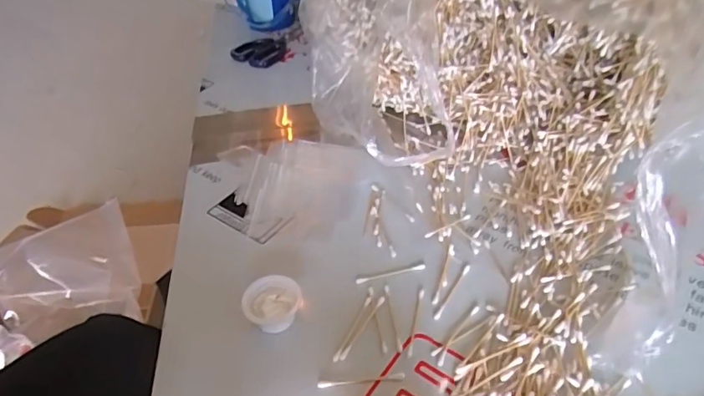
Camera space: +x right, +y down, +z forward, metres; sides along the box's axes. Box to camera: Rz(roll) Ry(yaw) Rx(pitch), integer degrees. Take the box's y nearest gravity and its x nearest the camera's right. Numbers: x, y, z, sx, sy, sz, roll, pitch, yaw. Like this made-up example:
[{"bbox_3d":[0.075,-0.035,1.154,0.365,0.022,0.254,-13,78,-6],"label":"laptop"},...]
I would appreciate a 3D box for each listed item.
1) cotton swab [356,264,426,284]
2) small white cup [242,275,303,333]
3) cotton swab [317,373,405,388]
[{"bbox_3d":[0.039,0.076,0.504,0.072,0.004,0.008,-11,43,-6],"label":"cotton swab"},{"bbox_3d":[-0.074,0.101,0.469,0.052,0.027,0.048,-6,43,-1],"label":"small white cup"},{"bbox_3d":[0.008,0.155,0.424,0.074,0.004,0.006,-6,43,-1],"label":"cotton swab"}]

